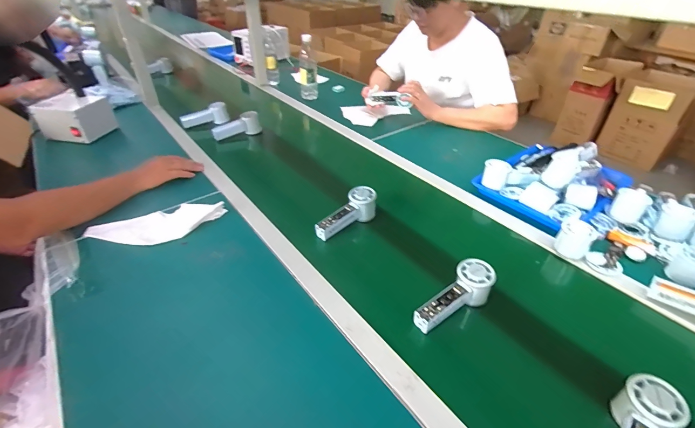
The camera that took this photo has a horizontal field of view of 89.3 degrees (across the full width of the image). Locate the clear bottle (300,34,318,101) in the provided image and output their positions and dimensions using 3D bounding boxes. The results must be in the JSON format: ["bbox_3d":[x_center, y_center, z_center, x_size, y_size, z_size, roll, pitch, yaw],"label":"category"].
[{"bbox_3d":[-0.151,-0.551,1.350,0.069,0.232,0.054,-4,37,-6],"label":"clear bottle"}]

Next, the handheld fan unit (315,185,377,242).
[{"bbox_3d":[-0.002,0.000,0.742,0.052,0.064,0.145,31,46,33],"label":"handheld fan unit"}]

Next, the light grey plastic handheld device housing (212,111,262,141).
[{"bbox_3d":[-0.347,-0.277,1.101,0.151,0.066,0.061,-28,46,-33],"label":"light grey plastic handheld device housing"}]

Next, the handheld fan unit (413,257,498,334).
[{"bbox_3d":[0.171,0.138,0.572,0.158,0.054,0.060,-32,47,-17],"label":"handheld fan unit"}]

